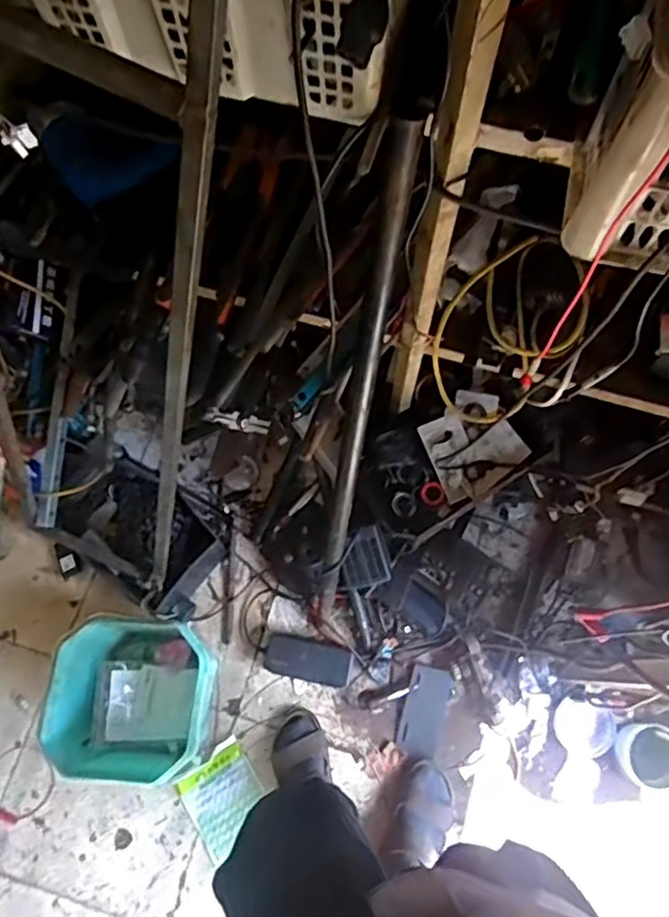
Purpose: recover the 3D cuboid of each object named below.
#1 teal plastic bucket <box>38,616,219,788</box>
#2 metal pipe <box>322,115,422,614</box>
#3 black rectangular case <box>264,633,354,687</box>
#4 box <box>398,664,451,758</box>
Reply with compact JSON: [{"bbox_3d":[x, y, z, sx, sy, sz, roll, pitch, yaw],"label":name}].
[{"bbox_3d":[-0.380,0.475,1.221,0.286,0.215,0.308,5,72,3],"label":"teal plastic bucket"},{"bbox_3d":[0.024,-0.018,0.909,0.032,0.888,0.028,16,50,7],"label":"metal pipe"},{"bbox_3d":[-0.054,0.426,1.326,0.178,0.026,0.081,10,73,5],"label":"black rectangular case"},{"bbox_3d":[0.187,0.521,1.295,0.085,0.012,0.172,15,73,6],"label":"box"}]

